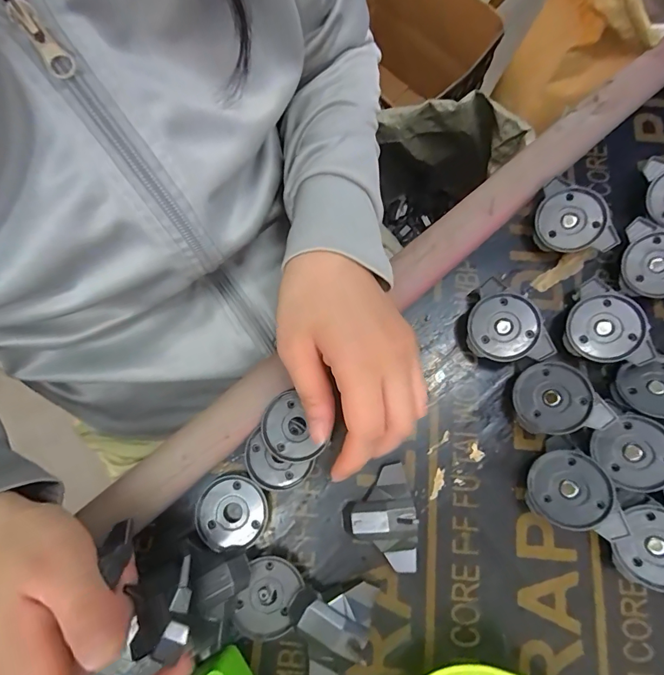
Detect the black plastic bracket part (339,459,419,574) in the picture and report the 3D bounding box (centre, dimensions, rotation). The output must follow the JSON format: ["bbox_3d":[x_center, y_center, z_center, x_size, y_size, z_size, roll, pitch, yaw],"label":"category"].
[{"bbox_3d":[0.028,0.106,0.238,0.040,0.022,0.056,-11,77,-3],"label":"black plastic bracket part"}]

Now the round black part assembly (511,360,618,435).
[{"bbox_3d":[0.139,0.037,0.252,0.049,0.018,0.042,-13,71,24],"label":"round black part assembly"}]

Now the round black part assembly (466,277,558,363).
[{"bbox_3d":[0.109,-0.008,0.264,0.043,0.018,0.057,-29,80,19],"label":"round black part assembly"}]

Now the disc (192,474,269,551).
[{"bbox_3d":[-0.060,0.104,0.243,0.040,0.009,0.040,0,76,-1],"label":"disc"}]

